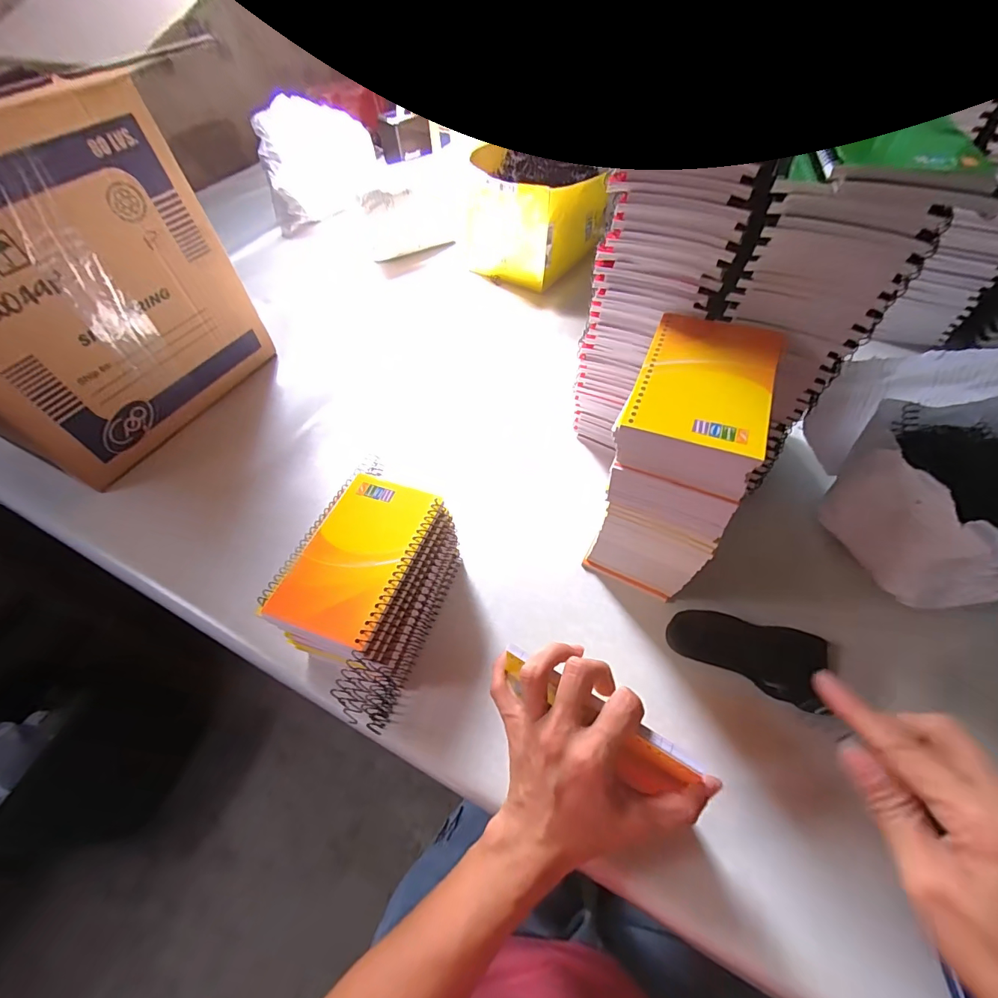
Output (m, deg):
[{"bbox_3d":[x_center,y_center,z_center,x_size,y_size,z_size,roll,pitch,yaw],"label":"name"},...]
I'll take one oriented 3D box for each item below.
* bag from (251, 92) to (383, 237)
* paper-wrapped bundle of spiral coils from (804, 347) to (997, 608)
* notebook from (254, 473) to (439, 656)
[{"bbox_3d":[-0.339,-0.635,0.848,0.205,0.175,0.165,-12,54,-5],"label":"bag"},{"bbox_3d":[0.399,-0.008,0.370,0.186,0.114,0.221,-10,54,-3],"label":"paper-wrapped bundle of spiral coils"},{"bbox_3d":[-0.108,0.039,0.333,0.089,0.012,0.127,15,57,15],"label":"notebook"}]

